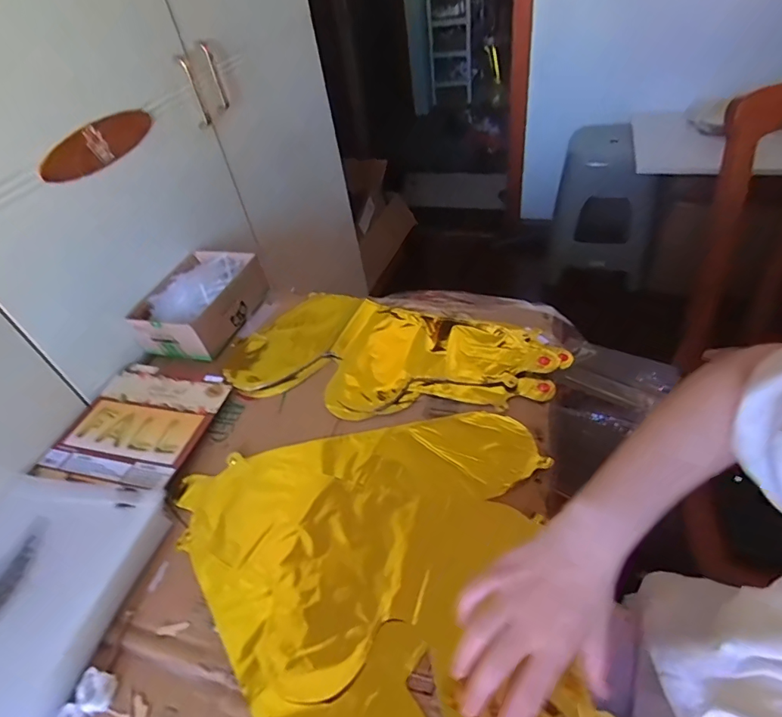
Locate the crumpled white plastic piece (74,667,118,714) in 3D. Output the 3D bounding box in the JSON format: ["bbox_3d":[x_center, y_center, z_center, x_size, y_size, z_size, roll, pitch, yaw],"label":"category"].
[{"bbox_3d":[-0.246,0.276,0.387,0.030,0.009,0.027,2,45,13],"label":"crumpled white plastic piece"}]

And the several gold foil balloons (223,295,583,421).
[{"bbox_3d":[-0.005,-0.004,0.631,0.428,0.030,0.204,11,48,21],"label":"several gold foil balloons"}]

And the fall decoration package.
[{"bbox_3d":[-0.321,0.081,0.594,0.185,0.014,0.178,6,46,17],"label":"fall decoration package"}]

